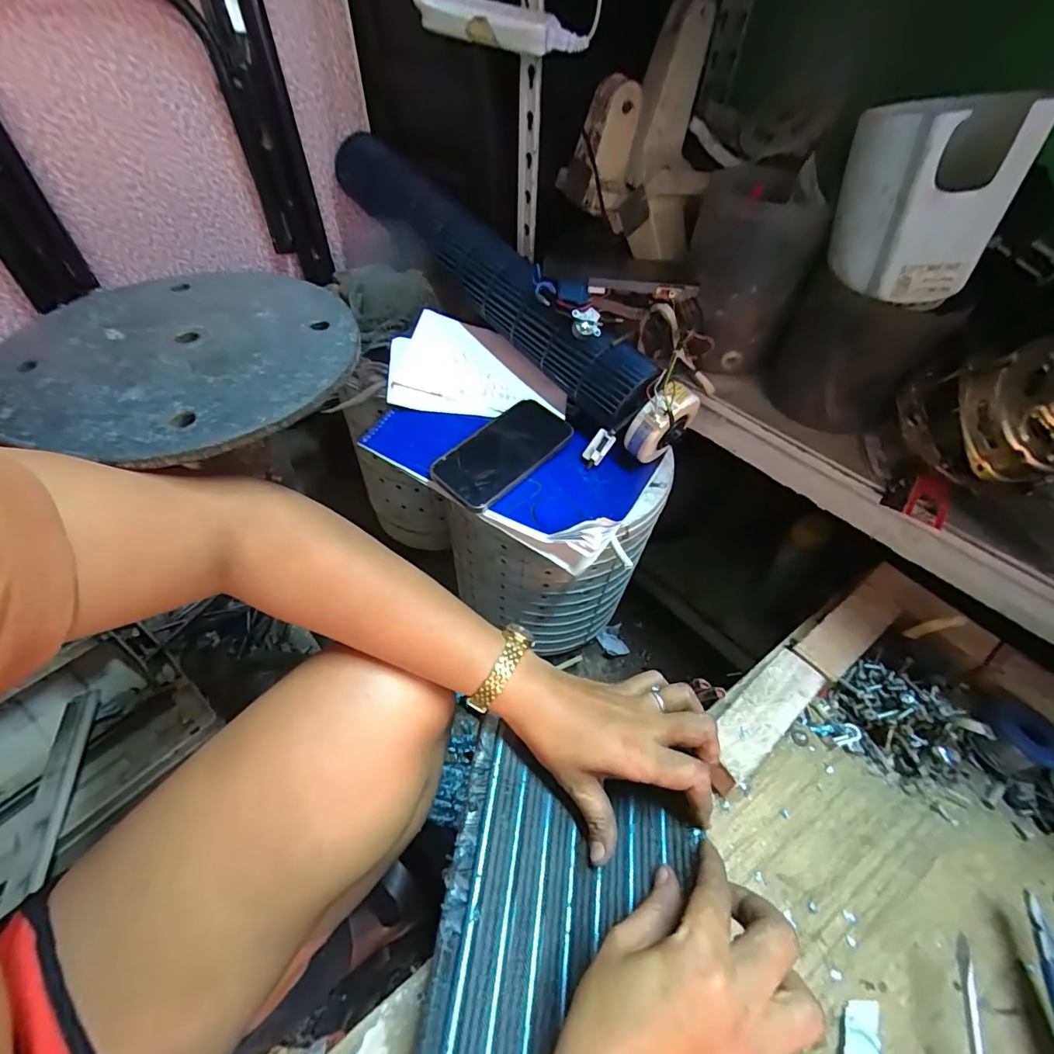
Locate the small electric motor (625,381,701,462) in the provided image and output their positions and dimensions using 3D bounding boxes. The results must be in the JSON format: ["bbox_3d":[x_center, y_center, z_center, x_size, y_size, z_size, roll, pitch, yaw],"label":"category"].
[{"bbox_3d":[0.151,-0.112,0.521,0.080,0.090,0.034,-29,56,-26],"label":"small electric motor"}]

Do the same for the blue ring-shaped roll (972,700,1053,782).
[{"bbox_3d":[0.394,0.174,0.378,0.050,0.033,0.048,2,49,-2],"label":"blue ring-shaped roll"}]

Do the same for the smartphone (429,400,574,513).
[{"bbox_3d":[-0.024,-0.085,0.526,0.081,0.012,0.164,38,60,20],"label":"smartphone"}]

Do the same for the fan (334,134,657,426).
[{"bbox_3d":[-0.060,-0.324,0.618,0.078,0.113,0.572,-33,71,-28],"label":"fan"}]

